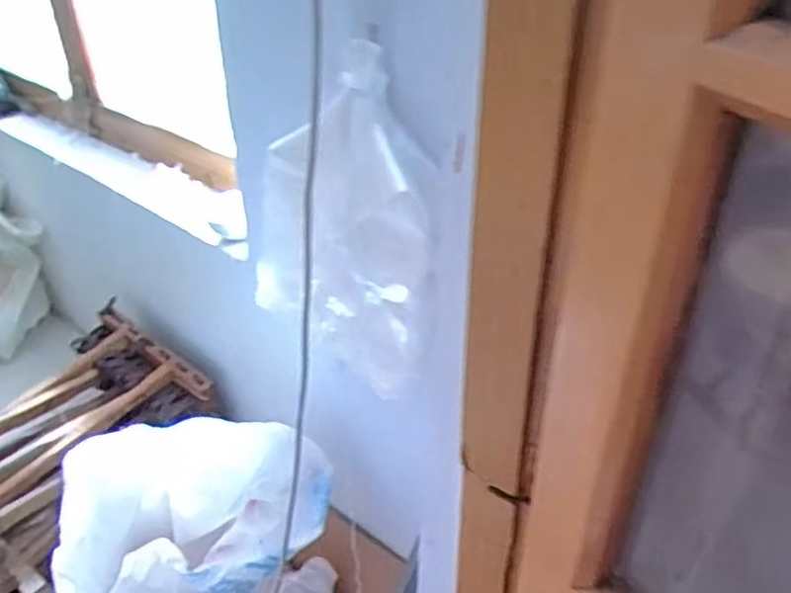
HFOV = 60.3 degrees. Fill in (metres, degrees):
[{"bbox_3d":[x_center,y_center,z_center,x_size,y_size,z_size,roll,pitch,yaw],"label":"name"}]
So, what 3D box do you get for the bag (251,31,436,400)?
[{"bbox_3d":[-0.042,-0.076,0.701,0.055,0.331,0.236,-19,41,-42],"label":"bag"}]

